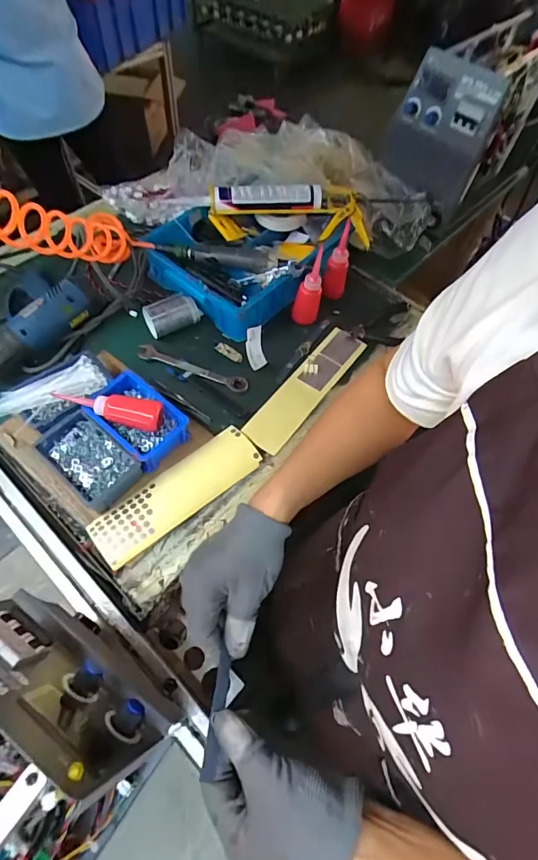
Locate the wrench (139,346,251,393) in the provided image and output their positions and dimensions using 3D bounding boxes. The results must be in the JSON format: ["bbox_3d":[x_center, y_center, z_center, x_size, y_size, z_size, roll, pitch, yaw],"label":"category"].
[{"bbox_3d":[-0.135,-0.109,0.757,0.201,0.014,0.028,19,67,5],"label":"wrench"}]

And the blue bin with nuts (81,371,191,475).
[{"bbox_3d":[-0.205,-0.016,0.671,0.152,0.054,0.100,38,65,17],"label":"blue bin with nuts"}]

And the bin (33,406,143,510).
[{"bbox_3d":[-0.270,0.045,0.634,0.149,0.041,0.094,40,65,18],"label":"bin"}]

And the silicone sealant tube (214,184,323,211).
[{"bbox_3d":[-0.001,-0.462,0.843,0.217,0.049,0.046,-3,60,-6],"label":"silicone sealant tube"}]

